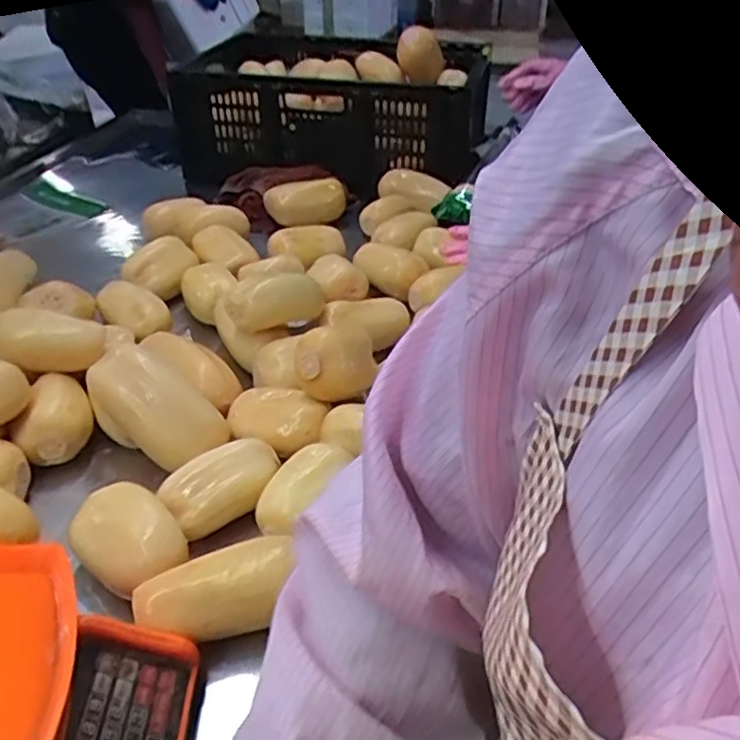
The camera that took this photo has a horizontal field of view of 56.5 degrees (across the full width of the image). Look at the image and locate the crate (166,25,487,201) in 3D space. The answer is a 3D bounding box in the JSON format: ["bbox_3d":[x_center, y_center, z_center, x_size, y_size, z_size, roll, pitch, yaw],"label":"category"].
[{"bbox_3d":[-0.054,-0.536,1.377,0.564,0.214,0.420,6,37,8],"label":"crate"}]

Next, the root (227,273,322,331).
[{"bbox_3d":[-0.118,-0.091,0.870,0.057,0.053,0.139,28,32,33],"label":"root"}]

